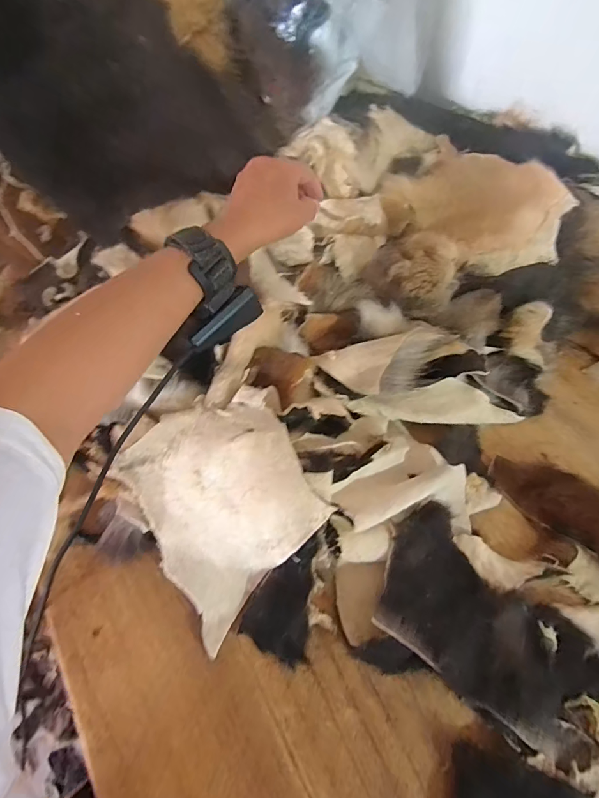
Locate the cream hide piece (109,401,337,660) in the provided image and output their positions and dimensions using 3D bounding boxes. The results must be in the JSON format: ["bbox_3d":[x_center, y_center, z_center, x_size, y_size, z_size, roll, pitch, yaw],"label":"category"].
[{"bbox_3d":[-0.067,0.086,0.363,0.139,0.063,0.180,-29,67,-15],"label":"cream hide piece"}]

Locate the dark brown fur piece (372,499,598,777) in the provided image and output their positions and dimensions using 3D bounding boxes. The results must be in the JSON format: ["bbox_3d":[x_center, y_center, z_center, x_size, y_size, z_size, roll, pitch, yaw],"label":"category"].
[{"bbox_3d":[0.180,0.190,0.340,0.228,0.036,0.141,28,66,13],"label":"dark brown fur piece"}]

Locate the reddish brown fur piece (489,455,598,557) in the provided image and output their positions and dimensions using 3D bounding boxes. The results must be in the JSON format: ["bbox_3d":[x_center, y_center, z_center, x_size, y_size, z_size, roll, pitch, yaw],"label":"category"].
[{"bbox_3d":[0.276,0.109,0.396,0.168,0.048,0.068,41,69,18],"label":"reddish brown fur piece"}]

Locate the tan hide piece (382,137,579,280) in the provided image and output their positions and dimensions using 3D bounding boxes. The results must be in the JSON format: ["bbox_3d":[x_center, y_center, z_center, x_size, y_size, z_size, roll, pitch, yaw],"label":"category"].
[{"bbox_3d":[0.197,-0.223,0.460,0.150,0.050,0.213,-35,69,-17],"label":"tan hide piece"}]

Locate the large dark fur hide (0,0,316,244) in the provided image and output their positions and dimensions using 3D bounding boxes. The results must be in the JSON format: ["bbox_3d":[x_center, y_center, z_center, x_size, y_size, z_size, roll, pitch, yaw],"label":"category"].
[{"bbox_3d":[-0.197,-0.373,0.446,0.348,0.097,0.337,0,91,-16],"label":"large dark fur hide"}]

